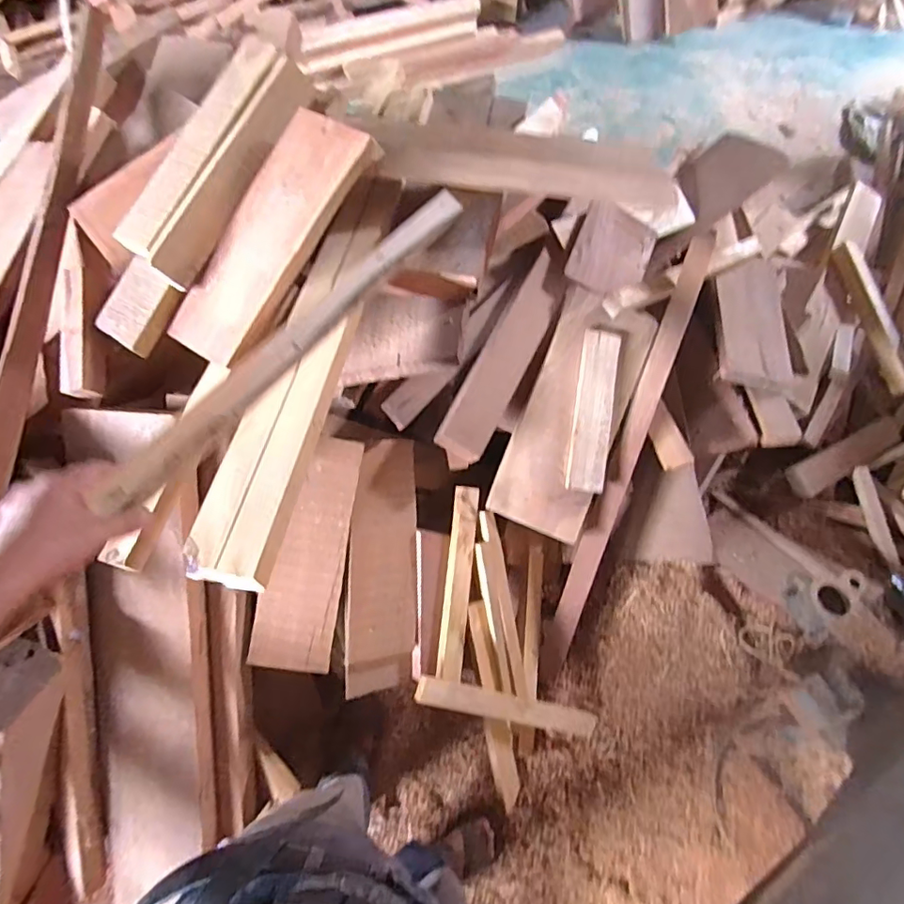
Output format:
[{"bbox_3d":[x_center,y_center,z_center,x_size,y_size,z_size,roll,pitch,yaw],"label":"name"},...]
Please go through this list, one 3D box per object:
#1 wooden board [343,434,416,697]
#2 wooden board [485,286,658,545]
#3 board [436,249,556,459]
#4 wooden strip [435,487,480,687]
[{"bbox_3d":[-0.139,0.232,1.054,0.140,0.027,0.499,3,88,-27],"label":"wooden board"},{"bbox_3d":[0.275,-0.084,1.160,0.214,0.035,0.538,21,85,-4],"label":"wooden board"},{"bbox_3d":[0.120,-0.211,1.125,0.100,0.032,0.510,28,68,-1],"label":"board"},{"bbox_3d":[0.014,0.274,1.103,0.053,0.020,0.396,6,85,2],"label":"wooden strip"}]

